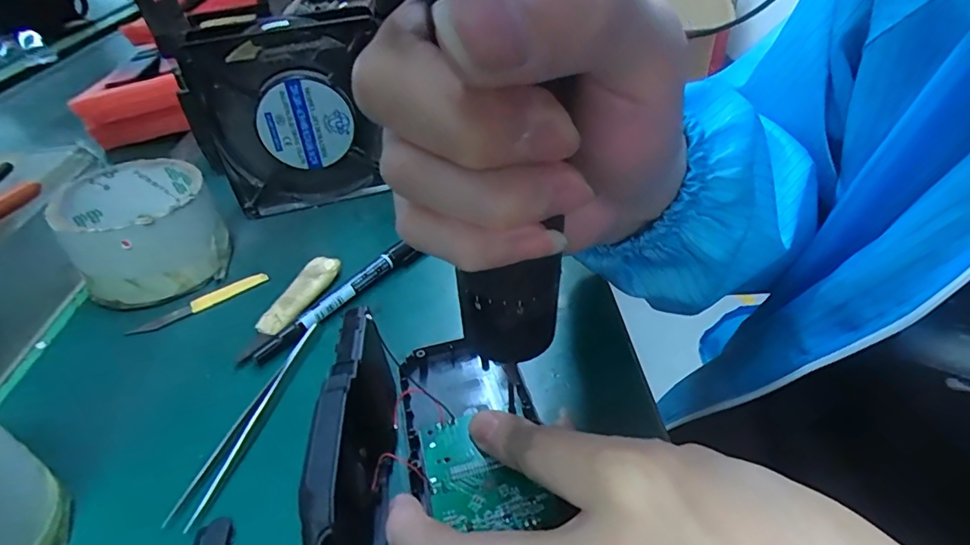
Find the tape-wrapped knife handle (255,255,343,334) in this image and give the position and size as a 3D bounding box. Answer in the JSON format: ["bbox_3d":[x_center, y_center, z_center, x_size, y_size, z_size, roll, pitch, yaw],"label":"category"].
[{"bbox_3d":[-0.104,0.012,0.294,0.018,0.010,0.059,13,43,21],"label":"tape-wrapped knife handle"}]

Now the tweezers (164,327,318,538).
[{"bbox_3d":[-0.104,0.063,0.234,0.011,0.007,0.103,8,41,15],"label":"tweezers"}]

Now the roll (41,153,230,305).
[{"bbox_3d":[-0.203,-0.025,0.314,0.076,0.057,0.080,-26,44,-23],"label":"roll"}]

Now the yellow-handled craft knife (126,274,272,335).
[{"bbox_3d":[-0.165,0.017,0.301,0.076,0.004,0.011,-26,44,-23],"label":"yellow-handled craft knife"}]

